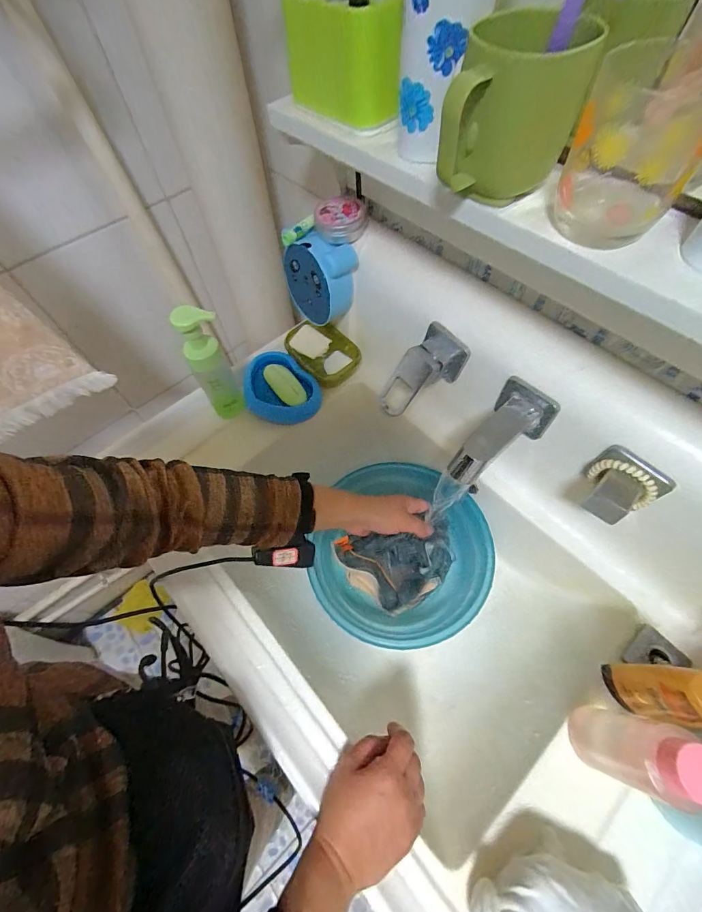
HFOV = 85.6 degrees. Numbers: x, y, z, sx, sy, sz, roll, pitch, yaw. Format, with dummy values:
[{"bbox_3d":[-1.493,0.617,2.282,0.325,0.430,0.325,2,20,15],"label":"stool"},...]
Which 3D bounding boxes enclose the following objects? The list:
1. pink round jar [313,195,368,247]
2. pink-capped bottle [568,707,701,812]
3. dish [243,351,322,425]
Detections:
[{"bbox_3d":[-0.014,-0.309,0.496,0.064,0.030,0.062,-1,61,2],"label":"pink round jar"},{"bbox_3d":[0.239,0.249,0.321,0.039,0.145,0.054,16,63,11],"label":"pink-capped bottle"},{"bbox_3d":[-0.104,-0.109,0.587,0.109,0.052,0.113,-1,61,2],"label":"dish"}]

